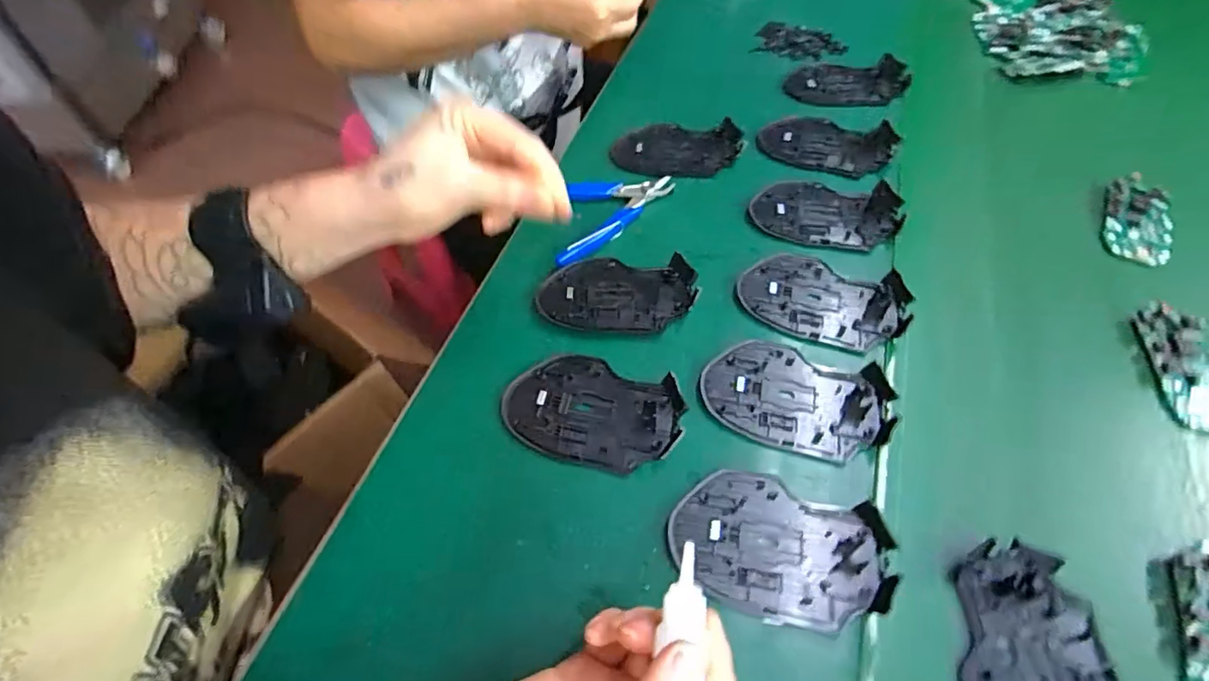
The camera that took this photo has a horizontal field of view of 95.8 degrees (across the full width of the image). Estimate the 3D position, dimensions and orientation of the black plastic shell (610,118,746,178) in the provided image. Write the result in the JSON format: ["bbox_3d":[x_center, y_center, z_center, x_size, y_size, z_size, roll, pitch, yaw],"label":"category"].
[{"bbox_3d":[0.066,-0.176,0.507,0.116,0.020,0.081,12,56,10],"label":"black plastic shell"}]

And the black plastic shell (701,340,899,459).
[{"bbox_3d":[0.123,0.035,0.351,0.114,0.011,0.072,17,57,13],"label":"black plastic shell"}]

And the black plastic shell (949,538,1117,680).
[{"bbox_3d":[0.219,0.163,0.272,0.072,0.008,0.112,12,56,10],"label":"black plastic shell"}]

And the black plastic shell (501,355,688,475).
[{"bbox_3d":[-0.009,0.044,0.355,0.114,0.015,0.071,16,57,13],"label":"black plastic shell"}]

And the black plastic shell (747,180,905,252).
[{"bbox_3d":[0.180,-0.106,0.445,0.113,0.013,0.071,11,56,9],"label":"black plastic shell"}]

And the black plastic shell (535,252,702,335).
[{"bbox_3d":[0.009,-0.036,0.407,0.115,0.016,0.067,5,55,6],"label":"black plastic shell"}]

